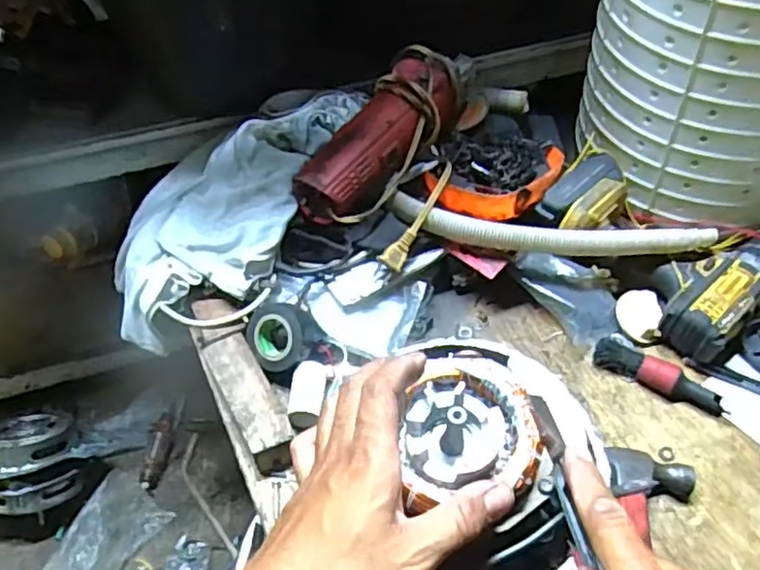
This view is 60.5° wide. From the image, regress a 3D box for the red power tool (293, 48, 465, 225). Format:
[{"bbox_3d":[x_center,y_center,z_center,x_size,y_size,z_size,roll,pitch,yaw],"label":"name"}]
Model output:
[{"bbox_3d":[0.003,-0.143,0.653,0.080,0.090,0.208,26,55,22],"label":"red power tool"}]

